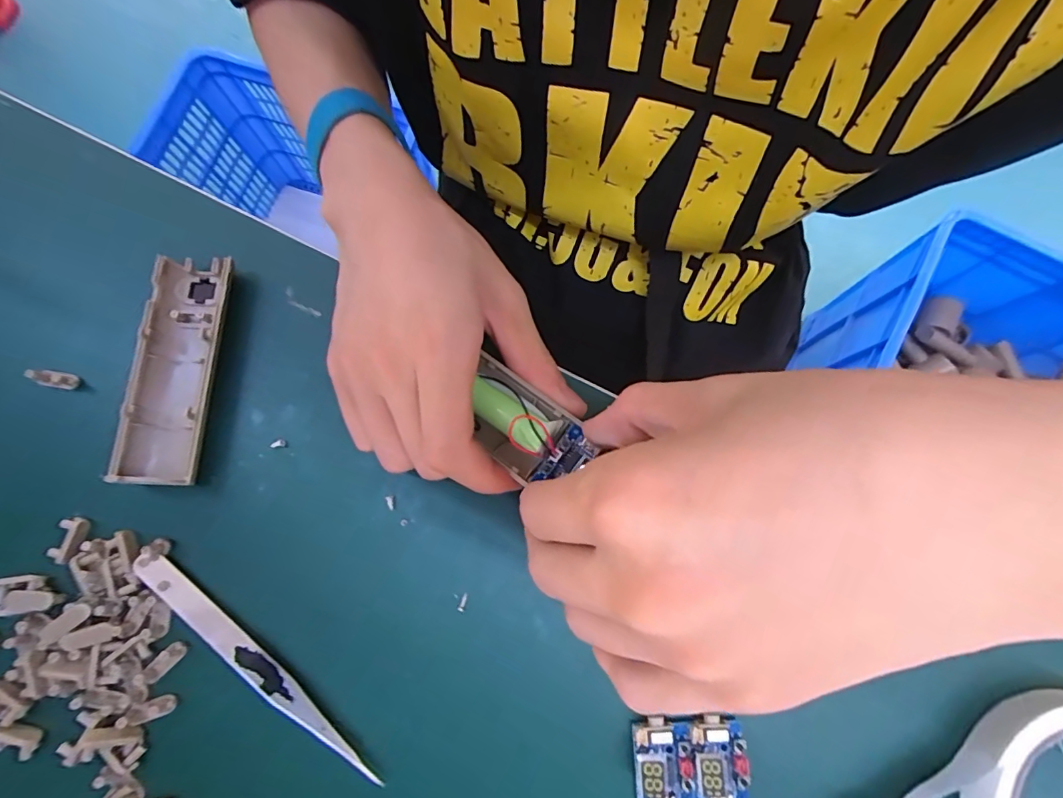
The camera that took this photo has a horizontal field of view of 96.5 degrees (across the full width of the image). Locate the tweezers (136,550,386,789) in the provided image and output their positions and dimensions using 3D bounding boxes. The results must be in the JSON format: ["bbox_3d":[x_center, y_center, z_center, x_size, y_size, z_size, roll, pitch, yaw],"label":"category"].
[{"bbox_3d":[-0.110,0.106,0.190,0.125,0.009,0.009,37,80,8],"label":"tweezers"}]

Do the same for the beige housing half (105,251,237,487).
[{"bbox_3d":[-0.160,-0.014,0.215,0.033,0.017,0.104,2,77,1],"label":"beige housing half"}]

